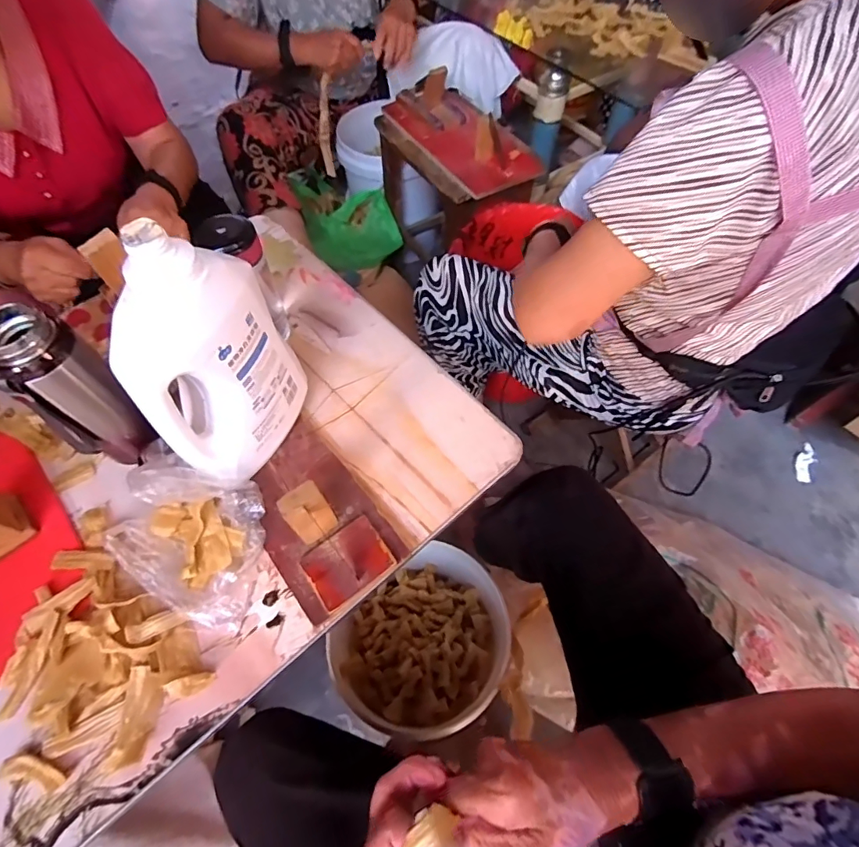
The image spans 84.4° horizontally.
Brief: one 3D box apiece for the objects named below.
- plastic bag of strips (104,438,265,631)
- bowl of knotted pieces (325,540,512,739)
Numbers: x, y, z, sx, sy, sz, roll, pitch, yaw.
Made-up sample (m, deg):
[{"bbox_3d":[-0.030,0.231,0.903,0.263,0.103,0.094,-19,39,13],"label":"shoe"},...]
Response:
[{"bbox_3d":[-0.240,0.107,0.475,0.155,0.101,0.130,23,63,14],"label":"plastic bag of strips"},{"bbox_3d":[-0.005,0.341,0.758,0.249,0.117,0.279,38,67,20],"label":"bowl of knotted pieces"}]

